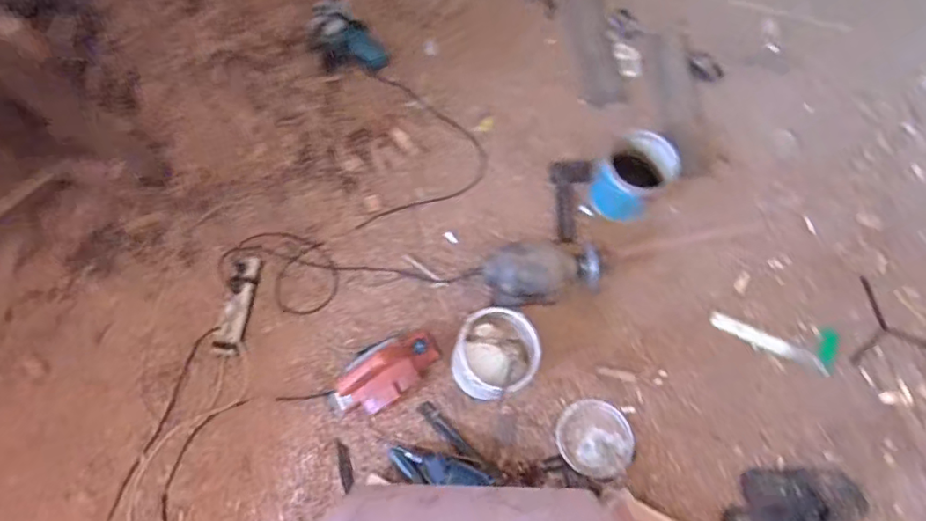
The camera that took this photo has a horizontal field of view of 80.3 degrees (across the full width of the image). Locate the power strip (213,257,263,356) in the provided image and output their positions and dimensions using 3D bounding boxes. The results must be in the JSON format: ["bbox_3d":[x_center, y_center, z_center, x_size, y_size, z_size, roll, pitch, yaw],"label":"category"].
[{"bbox_3d":[-0.562,0.108,1.376,0.069,0.029,0.252,8,68,0],"label":"power strip"}]

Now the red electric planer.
[{"bbox_3d":[-0.180,0.264,1.293,0.273,0.118,0.123,-34,73,-15],"label":"red electric planer"}]

